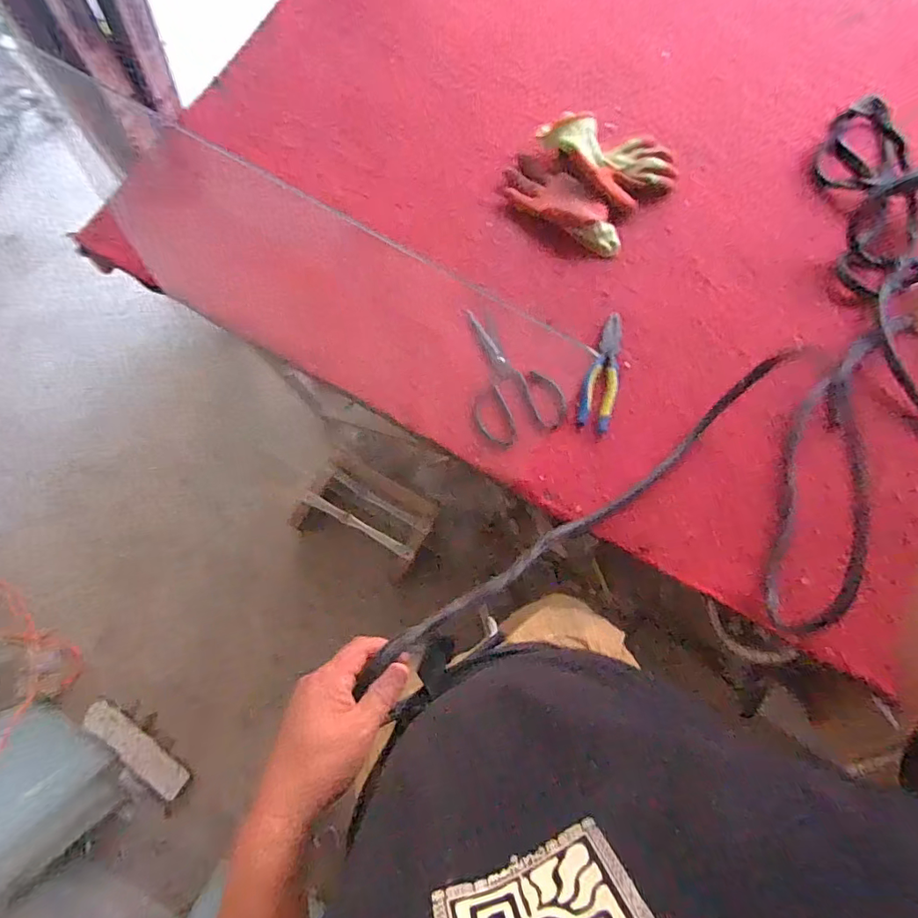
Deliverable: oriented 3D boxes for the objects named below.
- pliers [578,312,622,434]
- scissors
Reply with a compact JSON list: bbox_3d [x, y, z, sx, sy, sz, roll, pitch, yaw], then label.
[{"bbox_3d":[0.223,-0.137,0.772,0.050,0.016,0.191,14,78,3],"label":"pliers"},{"bbox_3d":[0.069,-0.135,0.779,0.137,0.007,0.221,-22,79,-5],"label":"scissors"}]

